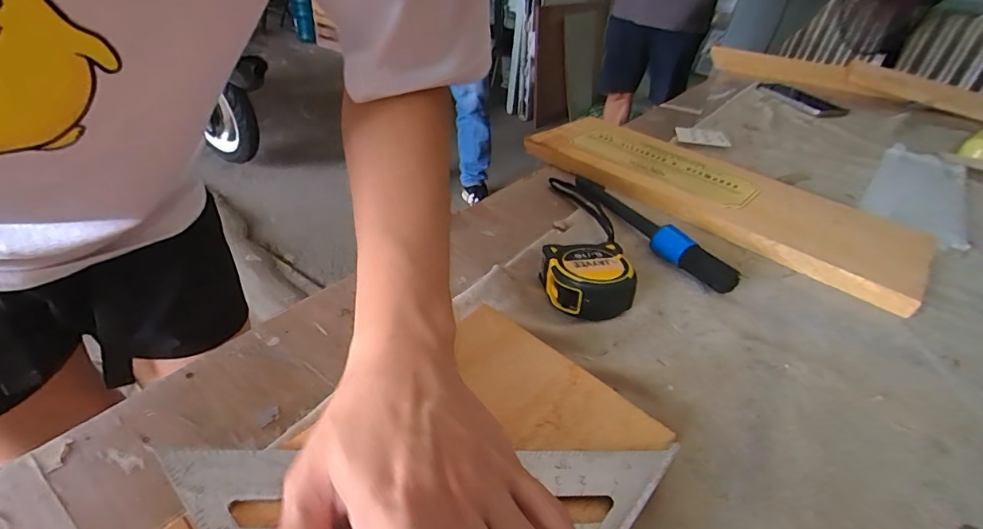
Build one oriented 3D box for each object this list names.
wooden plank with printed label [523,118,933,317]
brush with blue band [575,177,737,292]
[{"bbox_3d":[0.240,-0.087,0.520,0.405,0.031,0.145,32,45,30],"label":"wooden plank with printed label"},{"bbox_3d":[0.147,-0.040,0.447,0.025,0.026,0.209,-15,43,-24],"label":"brush with blue band"}]

